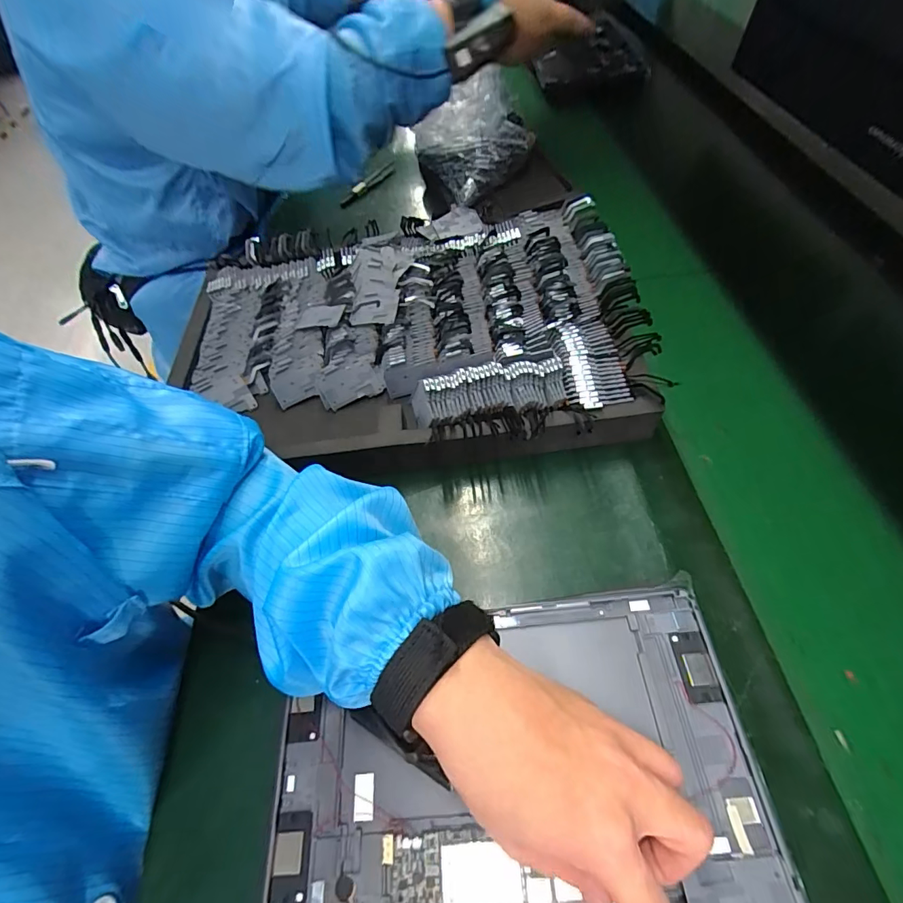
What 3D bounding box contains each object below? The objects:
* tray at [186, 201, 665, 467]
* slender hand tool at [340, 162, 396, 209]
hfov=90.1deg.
[{"bbox_3d":[-0.049,-0.120,0.442,0.418,0.062,0.313,-5,58,0],"label":"tray"},{"bbox_3d":[-0.124,-0.393,0.666,0.024,0.017,0.117,27,63,19],"label":"slender hand tool"}]

